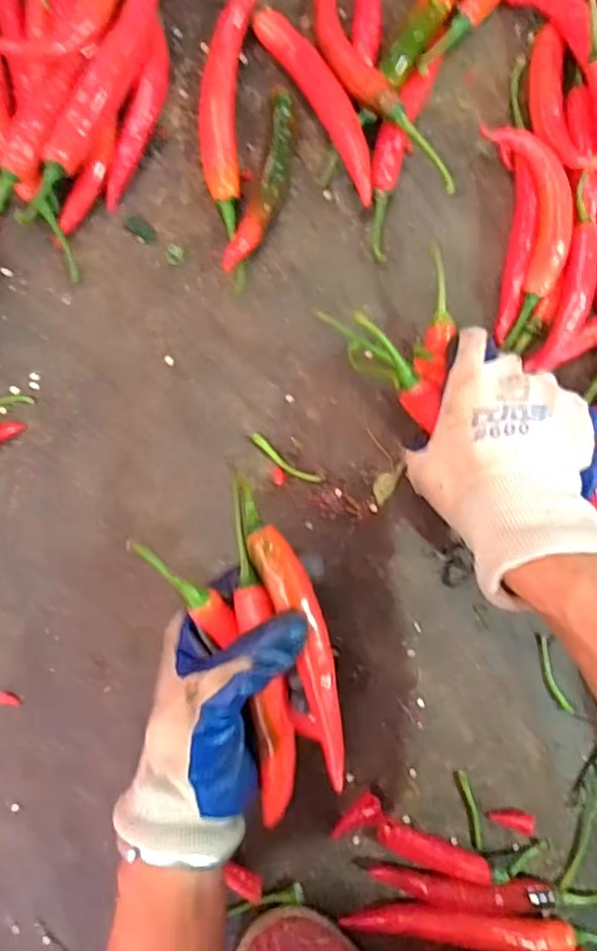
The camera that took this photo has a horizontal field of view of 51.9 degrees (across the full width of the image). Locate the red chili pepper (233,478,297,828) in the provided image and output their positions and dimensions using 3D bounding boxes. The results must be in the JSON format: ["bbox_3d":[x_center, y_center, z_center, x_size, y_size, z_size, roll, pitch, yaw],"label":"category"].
[{"bbox_3d":[-0.017,0.096,0.312,0.021,0.026,0.179,-7,92,-3],"label":"red chili pepper"}]

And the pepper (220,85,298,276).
[{"bbox_3d":[-0.021,-0.182,0.389,0.022,0.018,0.116,17,89,-3],"label":"pepper"}]

